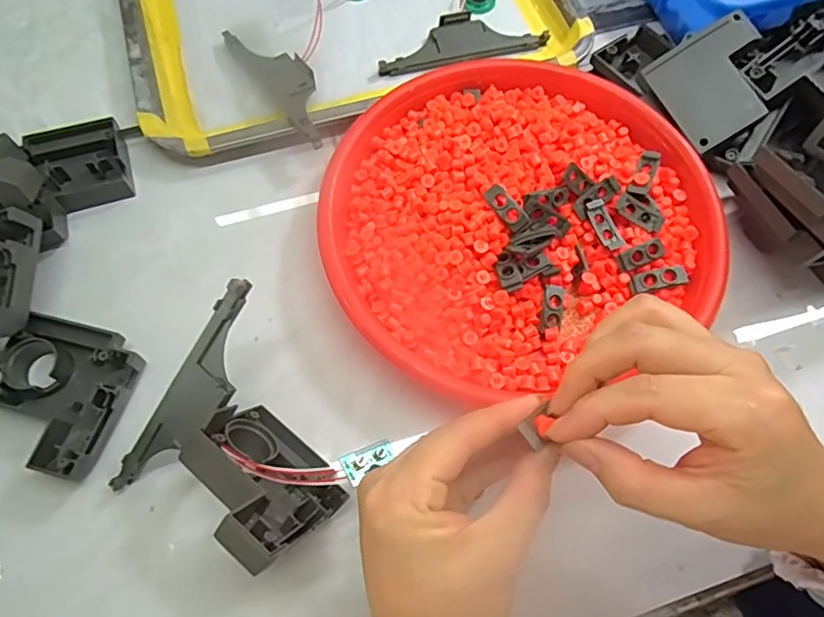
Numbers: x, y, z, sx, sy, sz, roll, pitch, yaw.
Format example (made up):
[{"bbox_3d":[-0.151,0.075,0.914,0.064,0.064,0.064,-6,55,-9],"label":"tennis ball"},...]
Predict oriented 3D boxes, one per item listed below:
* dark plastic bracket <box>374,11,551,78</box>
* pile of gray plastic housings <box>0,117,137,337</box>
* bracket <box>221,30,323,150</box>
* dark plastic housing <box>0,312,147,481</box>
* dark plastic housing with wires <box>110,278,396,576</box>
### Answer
[{"bbox_3d":[0.038,-0.213,0.431,0.136,0.010,0.043,-15,70,-7],"label":"dark plastic bracket"},{"bbox_3d":[-0.257,-0.067,0.342,0.103,0.060,0.164,14,69,4],"label":"pile of gray plastic housings"},{"bbox_3d":[-0.093,-0.169,0.402,0.035,0.023,0.134,-33,73,-13],"label":"bracket"},{"bbox_3d":[-0.204,0.049,0.315,0.074,0.020,0.081,14,69,4],"label":"dark plastic housing"},{"bbox_3d":[-0.088,0.074,0.279,0.109,0.075,0.110,42,74,14],"label":"dark plastic housing with wires"}]

